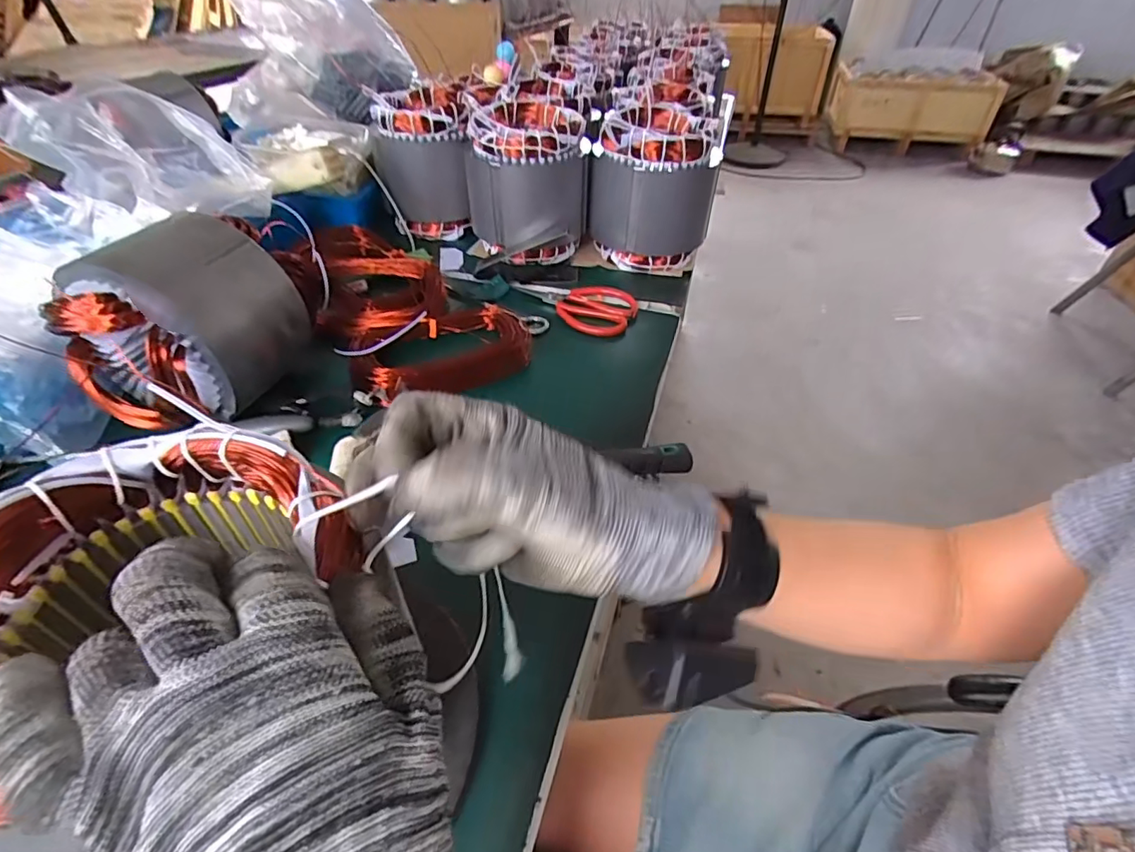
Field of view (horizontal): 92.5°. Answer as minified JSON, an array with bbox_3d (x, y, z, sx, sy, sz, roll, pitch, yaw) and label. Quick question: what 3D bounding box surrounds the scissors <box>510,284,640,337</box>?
[{"bbox_3d":[0.010,-0.152,0.648,0.155,0.009,0.089,27,49,26],"label":"scissors"}]

